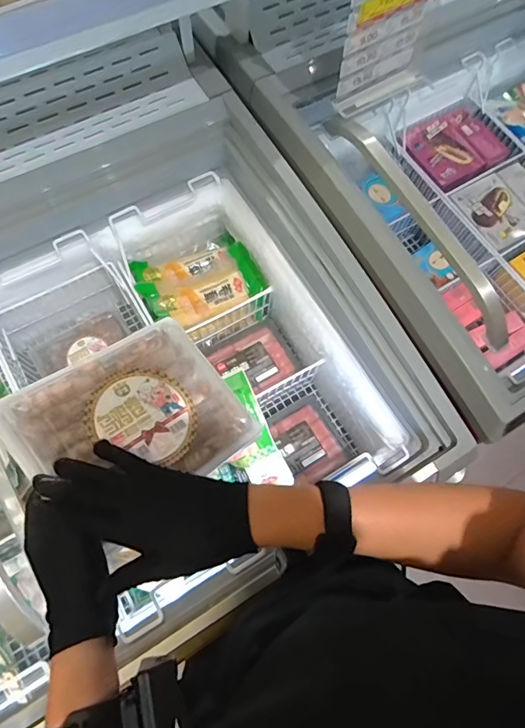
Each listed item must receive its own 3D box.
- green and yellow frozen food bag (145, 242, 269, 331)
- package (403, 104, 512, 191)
[{"bbox_3d":[-0.118,-0.159,0.953,0.245,0.040,0.110,-33,75,-13],"label":"green and yellow frozen food bag"},{"bbox_3d":[0.486,-0.545,1.110,0.243,0.037,0.175,-29,74,-12],"label":"package"}]

